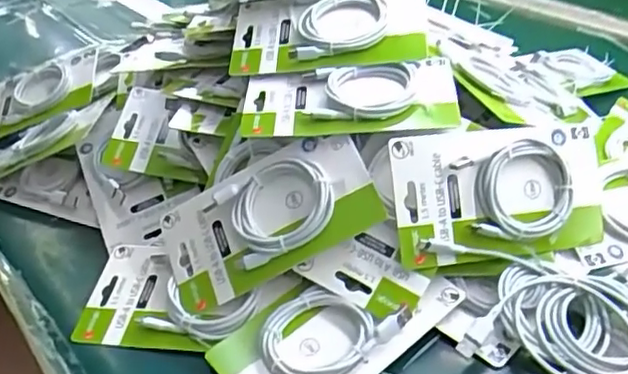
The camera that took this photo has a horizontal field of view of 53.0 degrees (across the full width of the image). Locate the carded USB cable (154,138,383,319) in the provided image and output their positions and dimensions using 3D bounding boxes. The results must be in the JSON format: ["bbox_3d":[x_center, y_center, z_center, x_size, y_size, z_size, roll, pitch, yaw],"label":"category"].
[{"bbox_3d":[-0.039,0.029,0.504,0.179,0.021,0.090,-26,64,10],"label":"carded USB cable"}]

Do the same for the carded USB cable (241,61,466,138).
[{"bbox_3d":[0.029,-0.075,0.536,0.177,0.022,0.086,-3,47,7],"label":"carded USB cable"}]

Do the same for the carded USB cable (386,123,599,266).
[{"bbox_3d":[0.153,0.005,0.499,0.188,0.098,0.028,-4,0,-14],"label":"carded USB cable"}]

